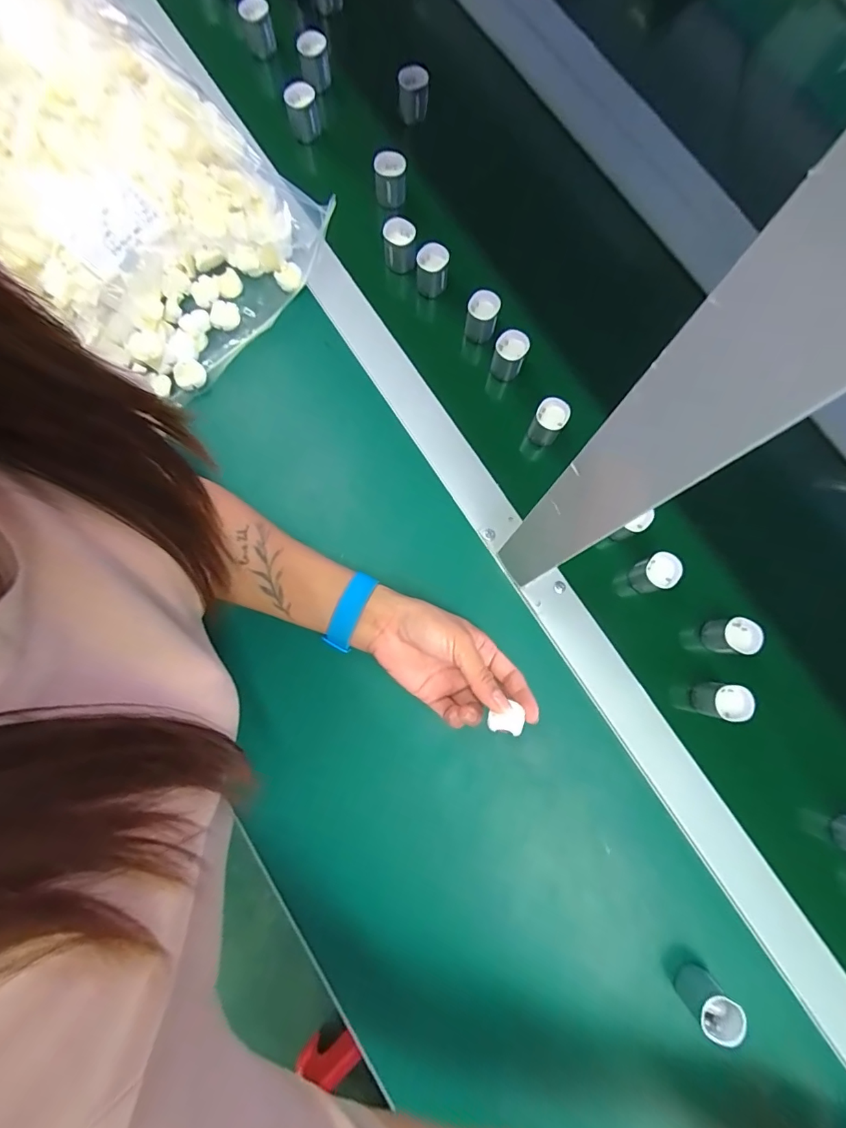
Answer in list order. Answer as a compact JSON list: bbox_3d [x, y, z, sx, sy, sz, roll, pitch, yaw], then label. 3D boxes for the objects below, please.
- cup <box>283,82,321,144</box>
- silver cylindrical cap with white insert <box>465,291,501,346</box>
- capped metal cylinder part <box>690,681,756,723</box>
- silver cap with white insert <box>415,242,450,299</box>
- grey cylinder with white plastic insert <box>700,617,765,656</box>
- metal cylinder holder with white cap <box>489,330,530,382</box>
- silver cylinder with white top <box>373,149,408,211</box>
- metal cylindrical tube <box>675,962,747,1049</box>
[{"bbox_3d":[-0.129,-0.489,0.518,0.033,0.047,0.033,0,82,1],"label":"cup"},{"bbox_3d":[0.057,-0.239,0.464,0.029,0.040,0.032,16,83,3],"label":"silver cylindrical cap with white insert"},{"bbox_3d":[0.247,0.113,0.391,0.031,0.033,0.028,11,82,2],"label":"capped metal cylinder part"},{"bbox_3d":[0.009,-0.290,0.473,0.031,0.042,0.031,0,82,1],"label":"silver cap with white insert"},{"bbox_3d":[0.262,0.062,0.401,0.034,0.029,0.029,7,82,2],"label":"grey cylinder with white plastic insert"},{"bbox_3d":[0.082,-0.198,0.454,0.029,0.037,0.033,25,83,4],"label":"metal cylinder holder with white cap"},{"bbox_3d":[-0.034,-0.402,0.500,0.033,0.047,0.028,-2,82,1],"label":"silver cylinder with white top"},{"bbox_3d":[0.208,0.321,0.343,0.029,0.036,0.027,0,82,1],"label":"metal cylindrical tube"}]

